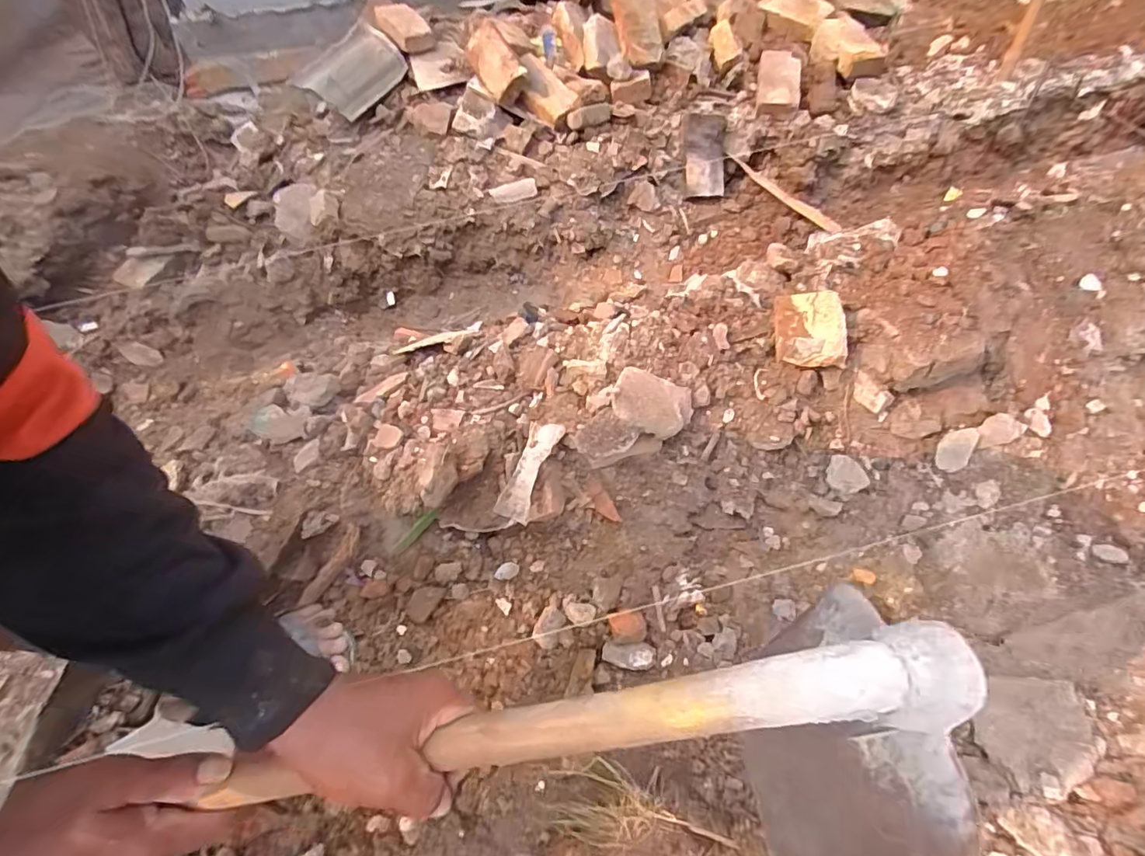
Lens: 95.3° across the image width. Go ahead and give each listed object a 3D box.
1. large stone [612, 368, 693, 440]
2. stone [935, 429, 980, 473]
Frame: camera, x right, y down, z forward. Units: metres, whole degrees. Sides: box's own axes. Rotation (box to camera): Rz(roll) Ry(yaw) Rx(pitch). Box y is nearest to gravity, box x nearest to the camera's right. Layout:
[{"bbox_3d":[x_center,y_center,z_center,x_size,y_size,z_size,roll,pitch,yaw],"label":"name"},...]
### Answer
[{"bbox_3d":[0.127,-0.041,0.834,0.120,0.058,0.097,20,57,19],"label":"large stone"},{"bbox_3d":[0.642,0.036,0.883,0.052,0.025,0.083,26,87,9],"label":"stone"}]

